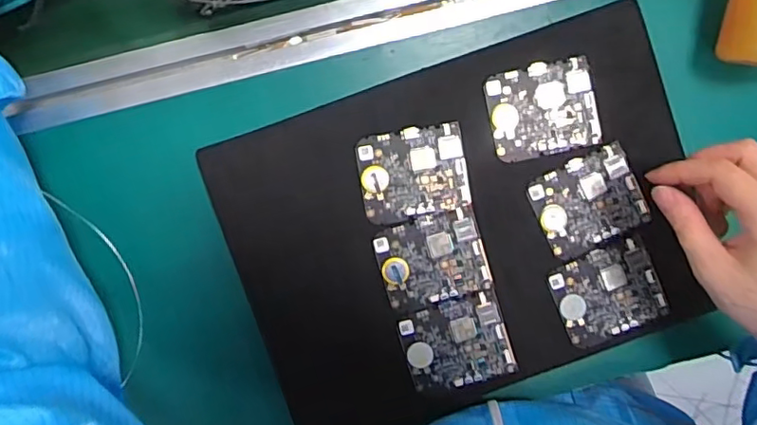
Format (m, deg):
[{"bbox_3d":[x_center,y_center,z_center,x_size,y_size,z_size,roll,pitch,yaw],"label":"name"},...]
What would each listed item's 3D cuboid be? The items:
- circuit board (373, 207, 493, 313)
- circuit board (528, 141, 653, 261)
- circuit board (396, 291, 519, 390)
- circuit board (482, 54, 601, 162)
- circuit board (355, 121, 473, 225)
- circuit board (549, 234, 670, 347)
[{"bbox_3d":[0.041,0.036,0.425,0.077,0.004,0.064,-16,93,-1],"label":"circuit board"},{"bbox_3d":[0.159,-0.008,0.428,0.076,0.008,0.065,-25,93,0],"label":"circuit board"},{"bbox_3d":[0.060,0.099,0.429,0.077,0.004,0.063,-16,93,-1],"label":"circuit board"},{"bbox_3d":[0.122,-0.076,0.421,0.079,0.005,0.065,-12,93,-1],"label":"circuit board"},{"bbox_3d":[0.026,-0.030,0.420,0.078,0.004,0.064,-12,93,-1],"label":"circuit board"},{"bbox_3d":[0.174,0.059,0.428,0.076,0.004,0.064,-20,93,0],"label":"circuit board"}]

